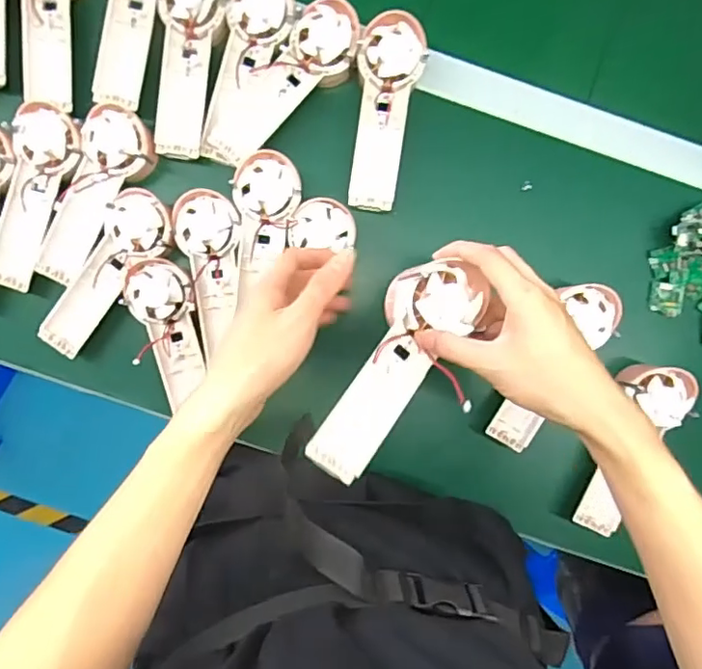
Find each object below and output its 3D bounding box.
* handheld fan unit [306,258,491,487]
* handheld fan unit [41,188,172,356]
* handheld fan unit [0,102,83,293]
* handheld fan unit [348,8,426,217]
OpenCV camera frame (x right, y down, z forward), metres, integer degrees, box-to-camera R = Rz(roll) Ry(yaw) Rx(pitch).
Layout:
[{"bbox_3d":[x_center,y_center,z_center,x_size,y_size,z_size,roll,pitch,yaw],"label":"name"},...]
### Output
[{"bbox_3d":[0.039,0.025,0.409,0.079,0.033,0.174,35,80,-2],"label":"handheld fan unit"},{"bbox_3d":[-0.234,-0.057,0.537,0.057,0.029,0.172,37,90,-2],"label":"handheld fan unit"},{"bbox_3d":[-0.305,-0.128,0.533,0.056,0.029,0.169,22,91,-2],"label":"handheld fan unit"},{"bbox_3d":[0.032,-0.208,0.536,0.059,0.025,0.175,7,92,-2],"label":"handheld fan unit"}]

